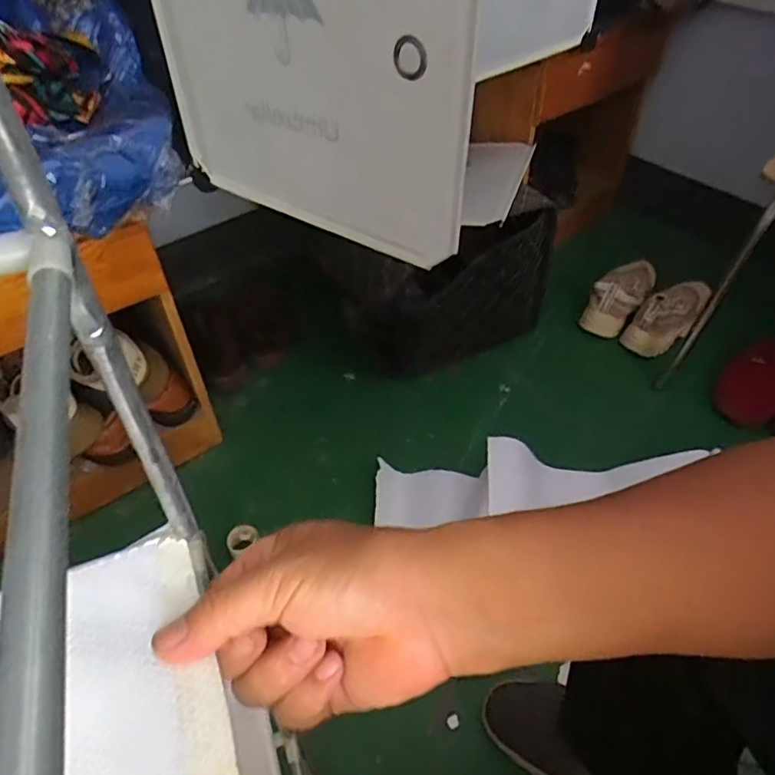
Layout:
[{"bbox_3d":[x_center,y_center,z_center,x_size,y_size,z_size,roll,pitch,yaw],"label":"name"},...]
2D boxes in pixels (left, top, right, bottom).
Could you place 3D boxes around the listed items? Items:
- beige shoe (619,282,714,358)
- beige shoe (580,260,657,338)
[{"bbox_3d":[0.592,-0.157,1.206,0.103,0.087,0.250,29,54,27],"label":"beige shoe"},{"bbox_3d":[0.509,-0.211,1.250,0.103,0.082,0.278,22,51,22],"label":"beige shoe"}]

